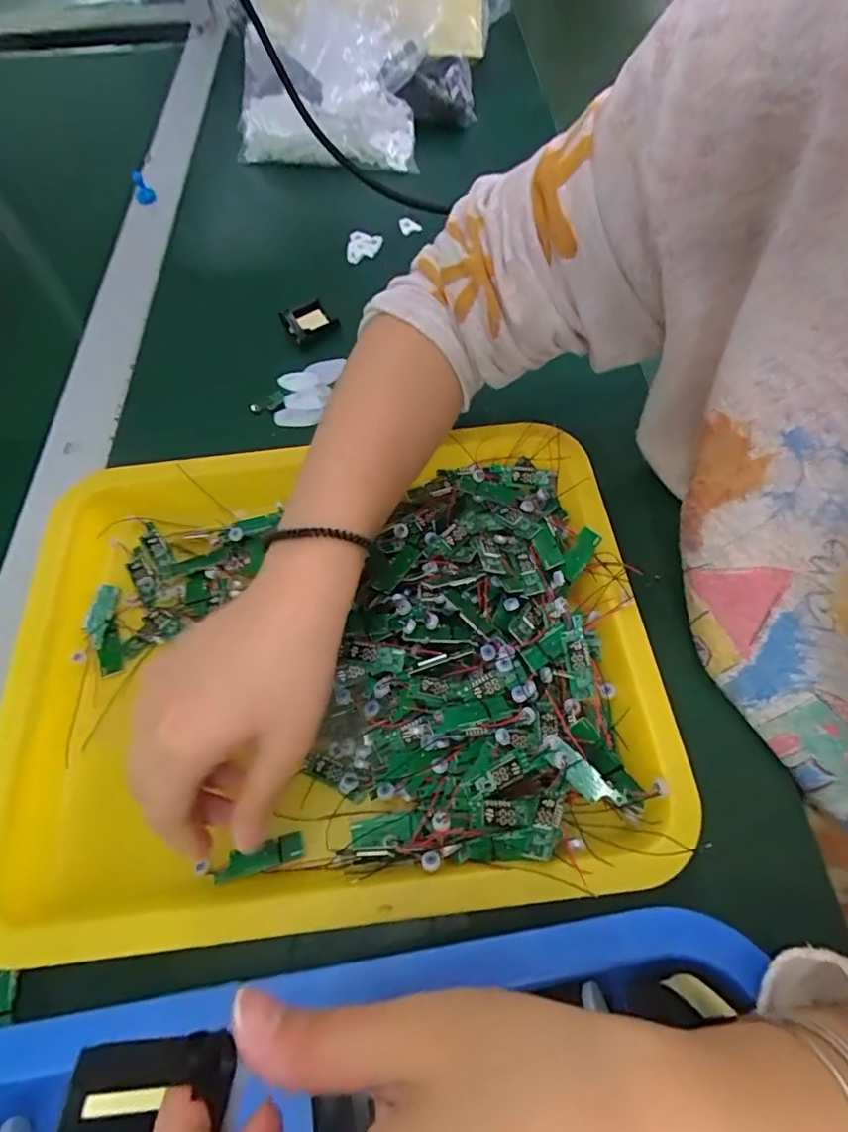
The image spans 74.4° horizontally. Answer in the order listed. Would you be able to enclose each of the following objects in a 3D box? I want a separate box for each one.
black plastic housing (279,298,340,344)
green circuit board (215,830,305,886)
[{"bbox_3d":[-0.096,-0.201,0.459,0.038,0.014,0.036,-29,63,-13],"label":"black plastic housing"},{"bbox_3d":[-0.079,0.140,0.268,0.041,0.004,0.013,-15,60,-18],"label":"green circuit board"}]

